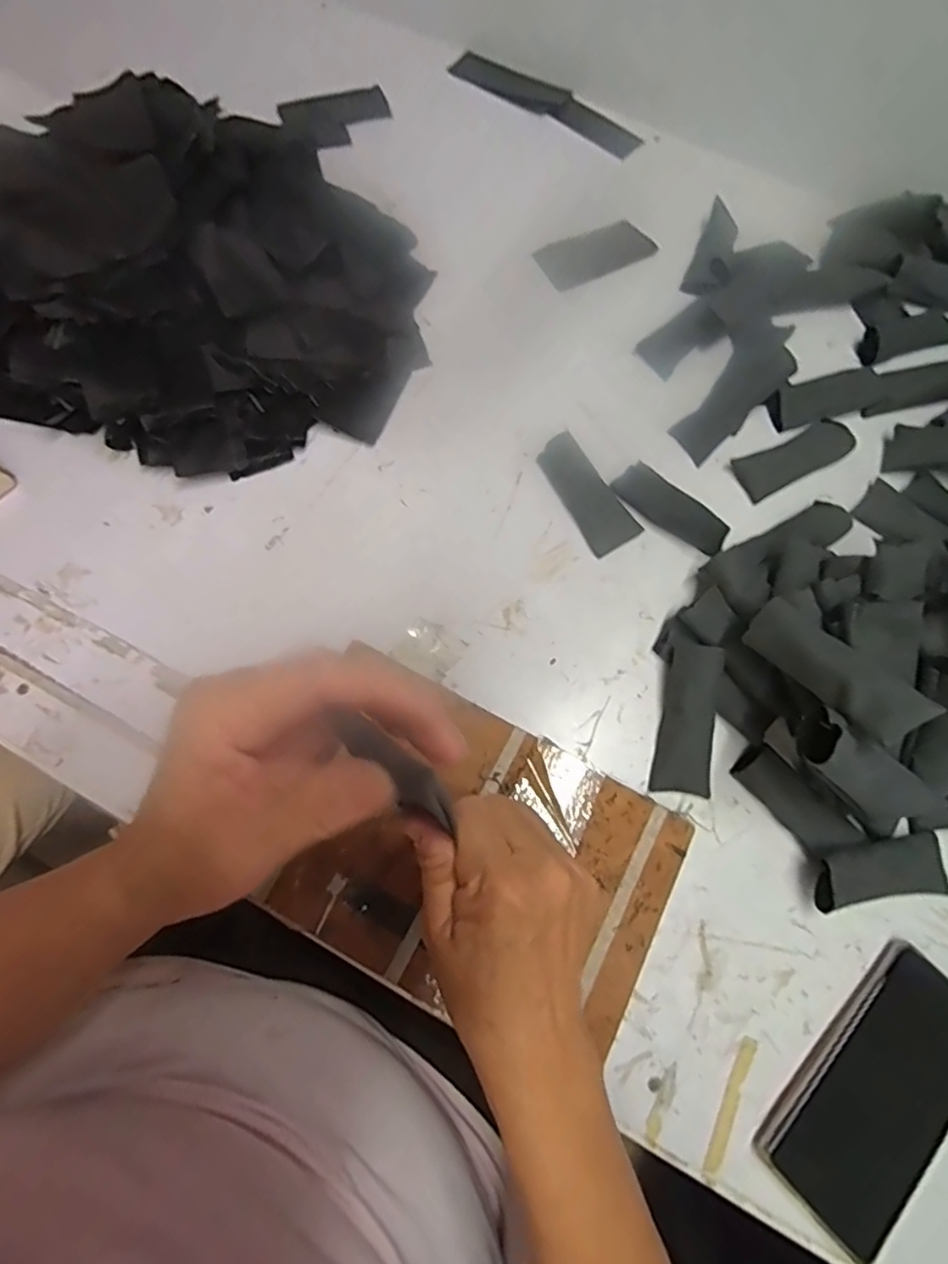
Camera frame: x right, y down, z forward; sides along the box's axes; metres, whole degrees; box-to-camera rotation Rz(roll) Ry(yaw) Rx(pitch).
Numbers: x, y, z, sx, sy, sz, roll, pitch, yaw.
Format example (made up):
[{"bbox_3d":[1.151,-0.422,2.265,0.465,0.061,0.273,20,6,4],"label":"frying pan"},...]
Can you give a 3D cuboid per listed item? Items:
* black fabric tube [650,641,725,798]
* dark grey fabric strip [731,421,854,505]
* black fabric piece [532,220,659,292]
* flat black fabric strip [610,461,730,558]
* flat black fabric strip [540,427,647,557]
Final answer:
[{"bbox_3d":[0.153,0.061,0.424,0.038,0.018,0.104,9,88,1],"label":"black fabric tube"},{"bbox_3d":[0.275,-0.149,0.516,0.102,0.018,0.036,-26,73,-11],"label":"dark grey fabric strip"},{"bbox_3d":[0.122,-0.379,0.599,0.118,0.004,0.056,-26,73,-11],"label":"black fabric piece"},{"bbox_3d":[0.161,-0.100,0.495,0.098,0.014,0.036,41,74,12],"label":"flat black fabric strip"},{"bbox_3d":[0.091,-0.113,0.497,0.041,0.009,0.104,-37,76,7],"label":"flat black fabric strip"}]

